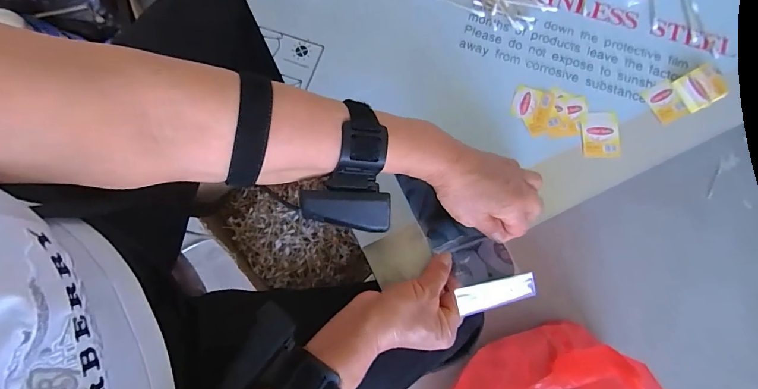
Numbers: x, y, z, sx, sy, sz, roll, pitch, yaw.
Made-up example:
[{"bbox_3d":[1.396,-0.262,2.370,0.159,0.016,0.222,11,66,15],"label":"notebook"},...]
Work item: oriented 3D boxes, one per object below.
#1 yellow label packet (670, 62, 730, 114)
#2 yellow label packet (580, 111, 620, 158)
[{"bbox_3d":[0.358,-0.118,0.433,0.051,0.013,0.041,-26,79,-5],"label":"yellow label packet"},{"bbox_3d":[0.243,-0.066,0.428,0.040,0.004,0.050,1,78,0],"label":"yellow label packet"}]

